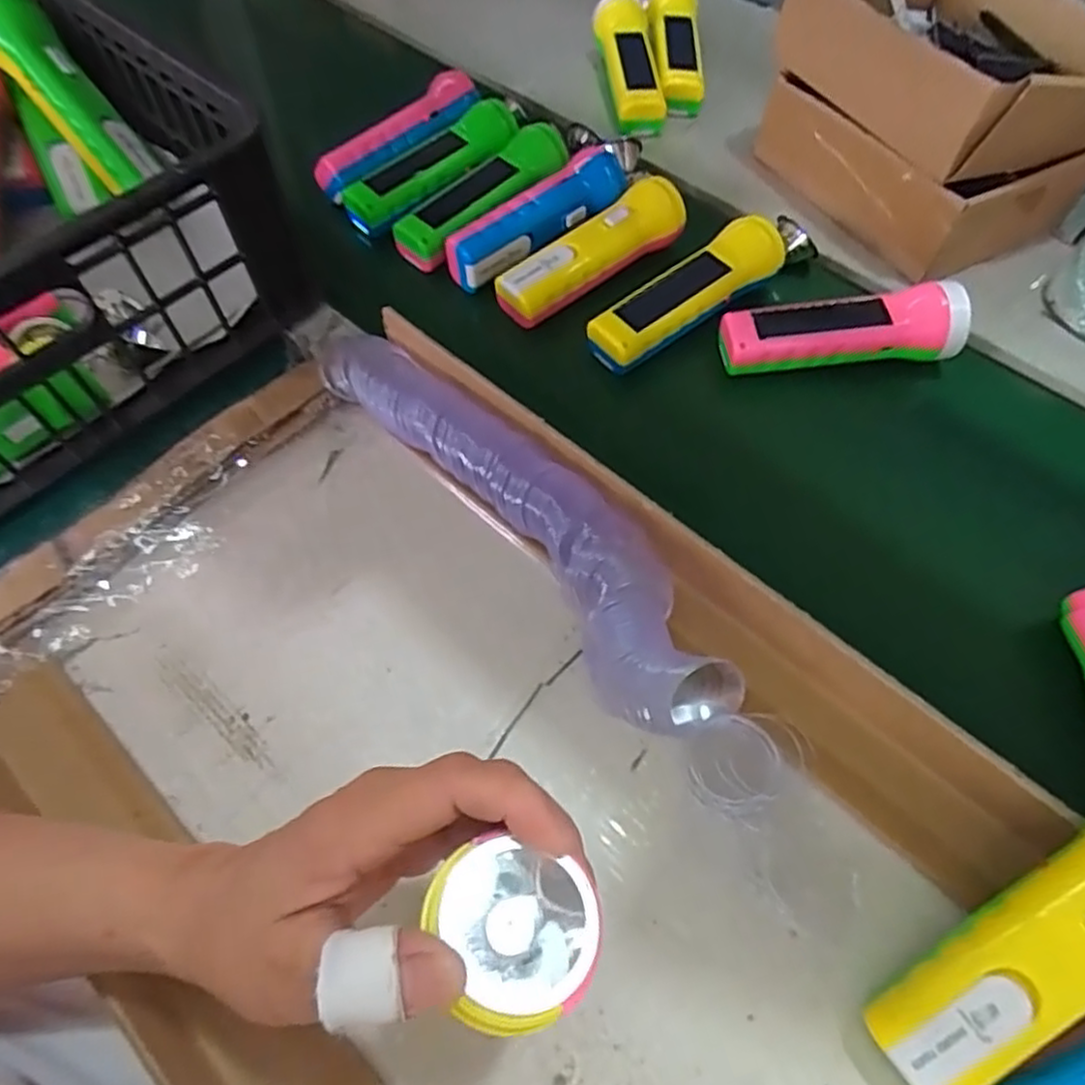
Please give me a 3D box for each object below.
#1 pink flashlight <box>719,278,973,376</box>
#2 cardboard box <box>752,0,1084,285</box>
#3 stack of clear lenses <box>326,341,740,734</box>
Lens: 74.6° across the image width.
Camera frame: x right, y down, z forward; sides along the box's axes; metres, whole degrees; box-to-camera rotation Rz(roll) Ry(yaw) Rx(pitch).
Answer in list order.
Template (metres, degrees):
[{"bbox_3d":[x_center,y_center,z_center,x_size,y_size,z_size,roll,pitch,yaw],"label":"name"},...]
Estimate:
[{"bbox_3d":[0.209,-0.146,0.503,0.164,0.048,0.043,-5,61,-4],"label":"pink flashlight"},{"bbox_3d":[0.318,-0.353,0.559,0.215,0.128,0.233,-22,63,-11],"label":"cardboard box"},{"bbox_3d":[-0.017,-0.024,0.417,0.071,0.044,0.329,-36,66,-17],"label":"stack of clear lenses"}]

